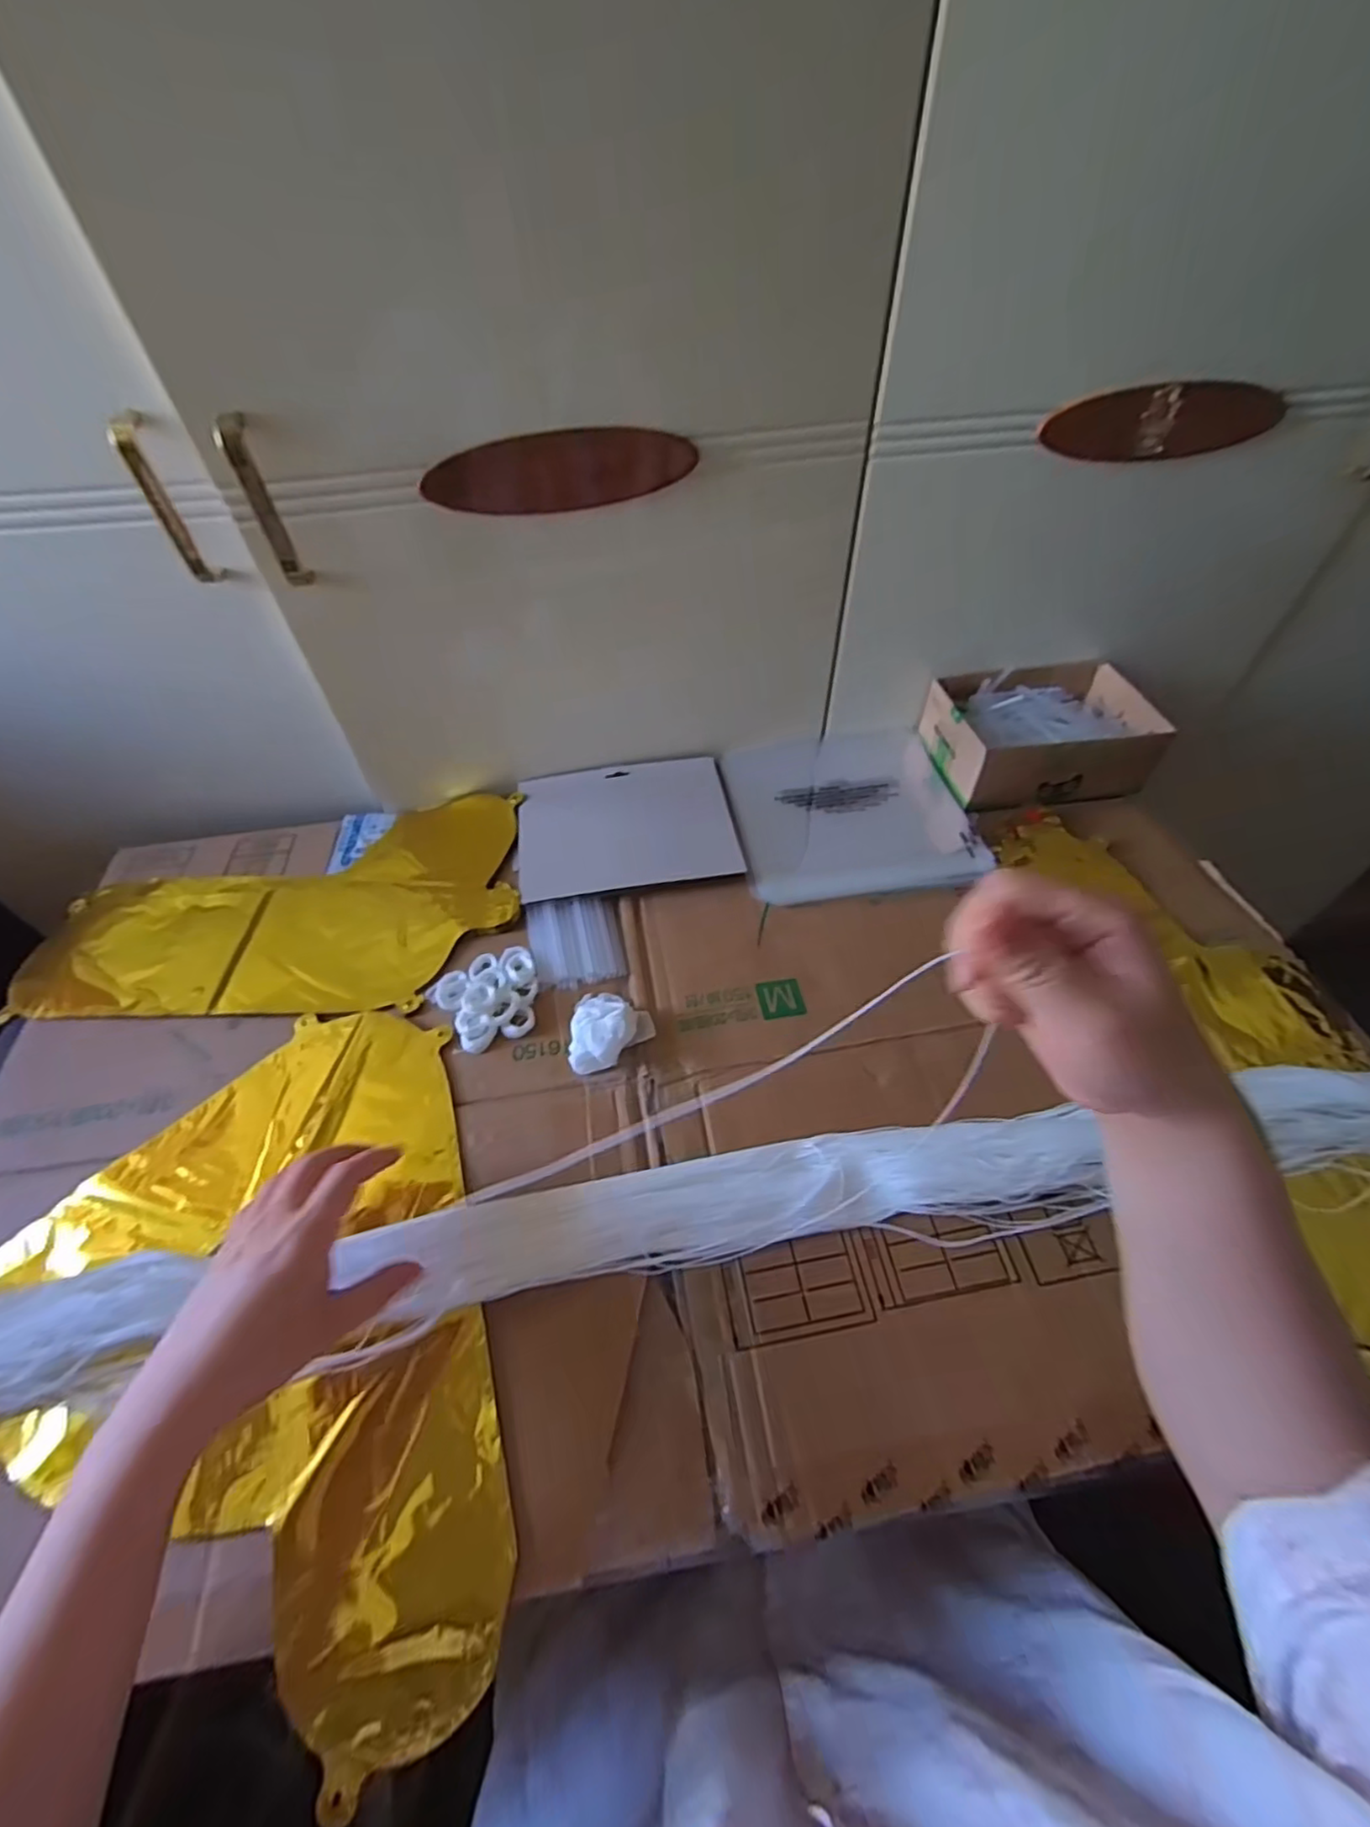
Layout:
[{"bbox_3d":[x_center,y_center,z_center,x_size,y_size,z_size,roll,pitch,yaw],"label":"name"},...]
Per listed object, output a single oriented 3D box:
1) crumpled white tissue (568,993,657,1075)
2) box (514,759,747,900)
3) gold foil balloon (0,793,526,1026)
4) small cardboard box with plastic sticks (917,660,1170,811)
[{"bbox_3d":[-0.055,0.079,0.480,0.061,0.027,0.059,-12,52,-8],"label":"crumpled white tissue"},{"bbox_3d":[-0.056,-0.086,0.619,0.193,0.009,0.163,-8,52,-5],"label":"box"},{"bbox_3d":[-0.344,-0.004,0.573,0.390,0.019,0.226,-7,52,-4],"label":"gold foil balloon"},{"bbox_3d":[0.347,-0.178,0.646,0.195,0.063,0.140,-7,52,-4],"label":"small cardboard box with plastic sticks"}]

